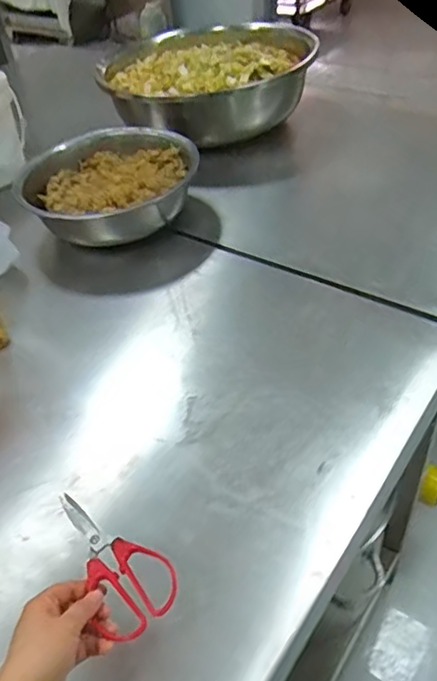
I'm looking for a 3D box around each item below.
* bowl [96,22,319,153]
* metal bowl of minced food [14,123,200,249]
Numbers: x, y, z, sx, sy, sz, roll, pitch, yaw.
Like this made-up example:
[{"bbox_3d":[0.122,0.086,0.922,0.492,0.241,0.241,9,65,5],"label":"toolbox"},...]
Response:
[{"bbox_3d":[-0.029,-0.655,1.395,0.490,0.164,0.457,-4,44,3],"label":"bowl"},{"bbox_3d":[-0.217,-0.300,1.090,0.345,0.099,0.317,-4,44,3],"label":"metal bowl of minced food"}]

